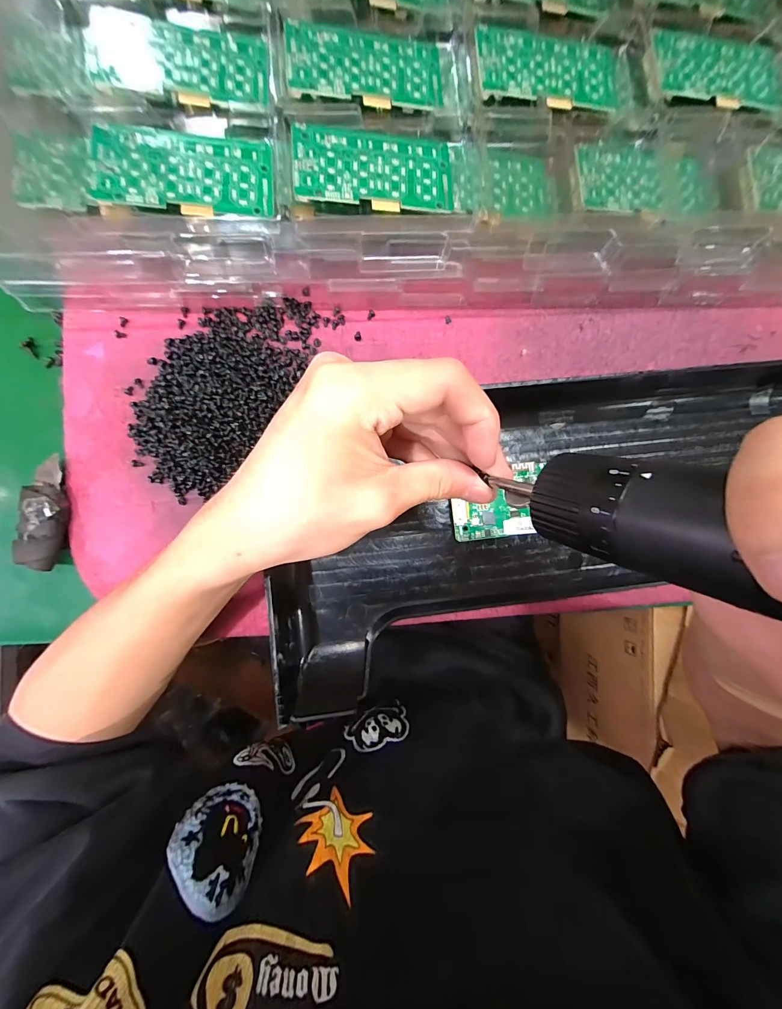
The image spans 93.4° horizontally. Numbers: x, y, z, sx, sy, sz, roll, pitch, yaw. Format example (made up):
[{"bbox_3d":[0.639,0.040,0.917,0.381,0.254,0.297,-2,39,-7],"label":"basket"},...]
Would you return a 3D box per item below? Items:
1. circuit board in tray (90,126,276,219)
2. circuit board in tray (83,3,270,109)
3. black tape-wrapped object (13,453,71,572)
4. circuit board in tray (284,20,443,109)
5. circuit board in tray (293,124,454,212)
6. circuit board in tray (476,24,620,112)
[{"bbox_3d":[-0.117,-0.189,0.210,0.094,0.004,0.048,-5,85,-11],"label":"circuit board in tray"},{"bbox_3d":[-0.124,-0.260,0.217,0.099,0.008,0.050,2,86,-4],"label":"circuit board in tray"},{"bbox_3d":[-0.221,0.005,0.234,0.022,0.013,0.069,9,86,-3],"label":"black tape-wrapped object"},{"bbox_3d":[-0.015,-0.268,0.226,0.094,0.011,0.047,-6,87,-4],"label":"circuit board in tray"},{"bbox_3d":[-0.010,-0.200,0.221,0.093,0.010,0.047,-5,87,-4],"label":"circuit board in tray"},{"bbox_3d":[0.104,-0.281,0.236,0.099,0.010,0.051,-5,87,-4],"label":"circuit board in tray"}]

